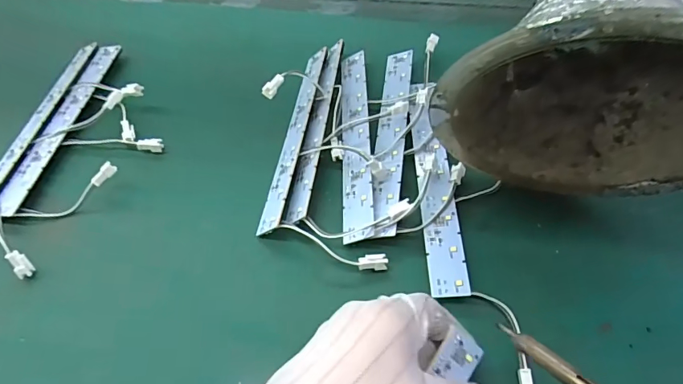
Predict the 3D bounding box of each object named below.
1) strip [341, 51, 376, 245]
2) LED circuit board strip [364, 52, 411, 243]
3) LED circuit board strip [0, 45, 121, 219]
[{"bbox_3d":[0.011,-0.046,0.360,0.026,0.005,0.190,-18,51,22],"label":"strip"},{"bbox_3d":[0.040,-0.049,0.360,0.023,0.006,0.193,-5,52,21],"label":"LED circuit board strip"},{"bbox_3d":[-0.239,-0.059,0.387,0.020,0.010,0.194,5,55,6],"label":"LED circuit board strip"}]

